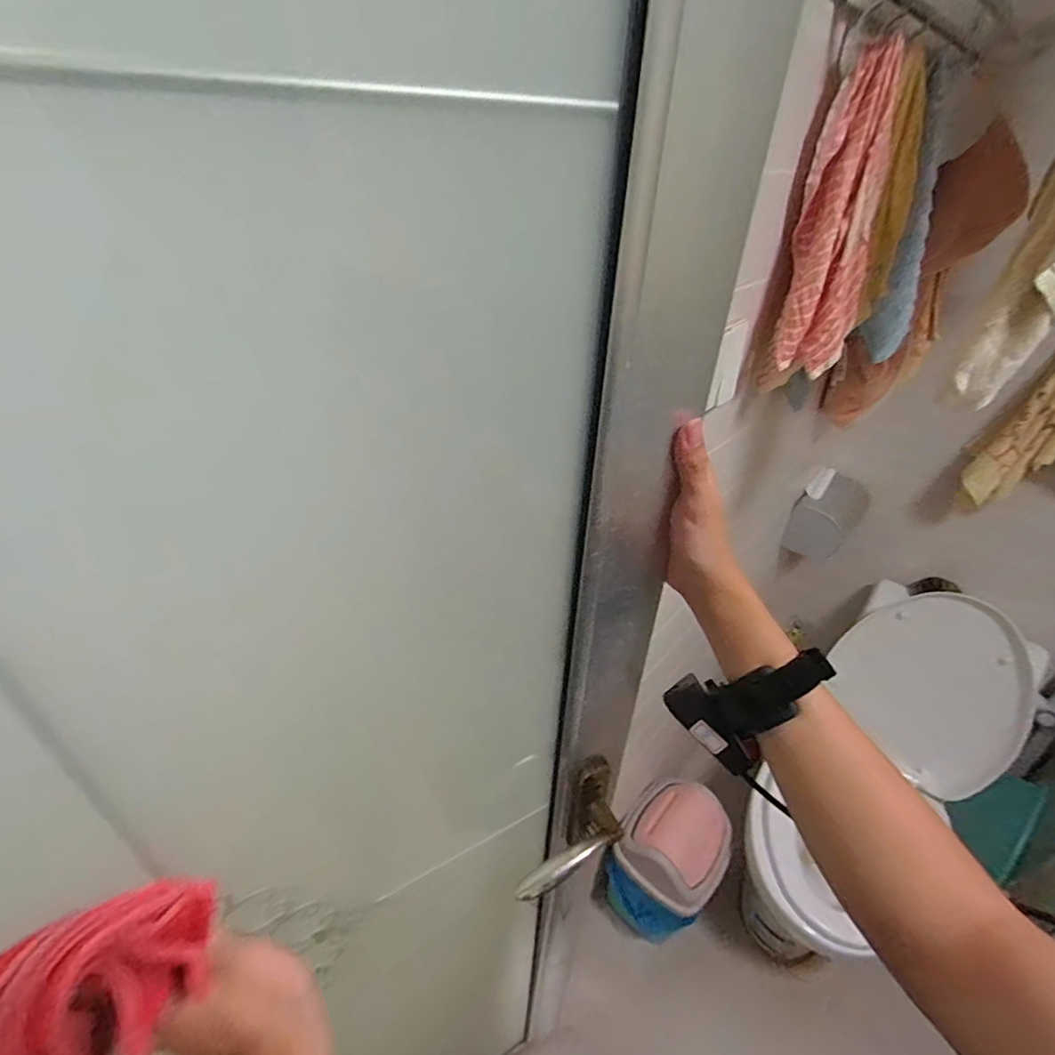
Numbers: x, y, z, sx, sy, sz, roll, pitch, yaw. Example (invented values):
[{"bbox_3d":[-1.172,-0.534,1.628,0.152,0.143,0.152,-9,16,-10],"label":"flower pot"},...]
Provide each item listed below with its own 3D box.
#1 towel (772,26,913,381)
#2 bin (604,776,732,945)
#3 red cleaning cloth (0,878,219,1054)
[{"bbox_3d":[0.323,-0.308,0.556,0.083,0.270,0.085,18,39,22],"label":"towel"},{"bbox_3d":[0.311,0.745,1.206,0.221,0.342,0.198,23,41,27],"label":"bin"},{"bbox_3d":[-0.252,0.261,0.265,0.184,0.073,0.050,-36,48,-24],"label":"red cleaning cloth"}]

